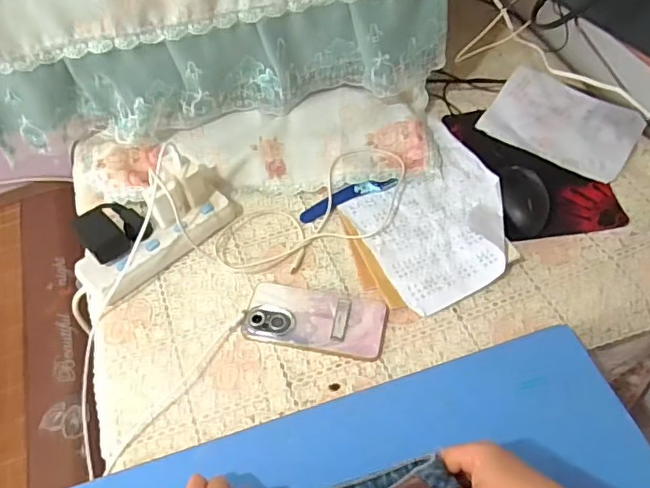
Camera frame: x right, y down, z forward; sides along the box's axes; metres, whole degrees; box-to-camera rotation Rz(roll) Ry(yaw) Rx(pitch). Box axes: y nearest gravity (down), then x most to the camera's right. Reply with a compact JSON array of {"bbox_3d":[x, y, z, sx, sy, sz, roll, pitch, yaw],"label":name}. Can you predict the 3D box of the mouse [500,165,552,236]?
[{"bbox_3d":[0.264,-0.061,0.740,0.060,0.030,0.105,1,51,5],"label":"mouse"}]

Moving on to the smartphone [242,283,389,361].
[{"bbox_3d":[-0.012,0.088,0.658,0.165,0.011,0.079,7,51,10],"label":"smartphone"}]

